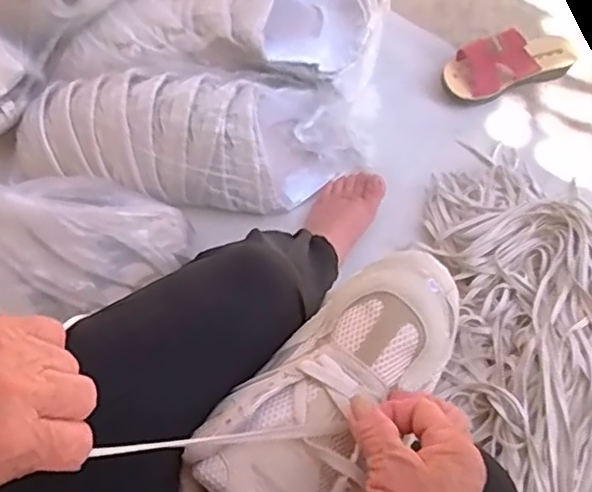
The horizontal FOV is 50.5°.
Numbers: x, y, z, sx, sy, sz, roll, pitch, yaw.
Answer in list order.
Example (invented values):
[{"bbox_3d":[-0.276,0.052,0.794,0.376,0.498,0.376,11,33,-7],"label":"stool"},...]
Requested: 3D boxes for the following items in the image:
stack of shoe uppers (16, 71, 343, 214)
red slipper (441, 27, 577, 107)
[{"bbox_3d":[-0.130,-0.136,0.807,0.434,0.132,0.147,3,69,-15],"label":"stack of shoe uppers"},{"bbox_3d":[0.339,-0.289,0.978,0.228,0.075,0.087,-20,72,-9],"label":"red slipper"}]

